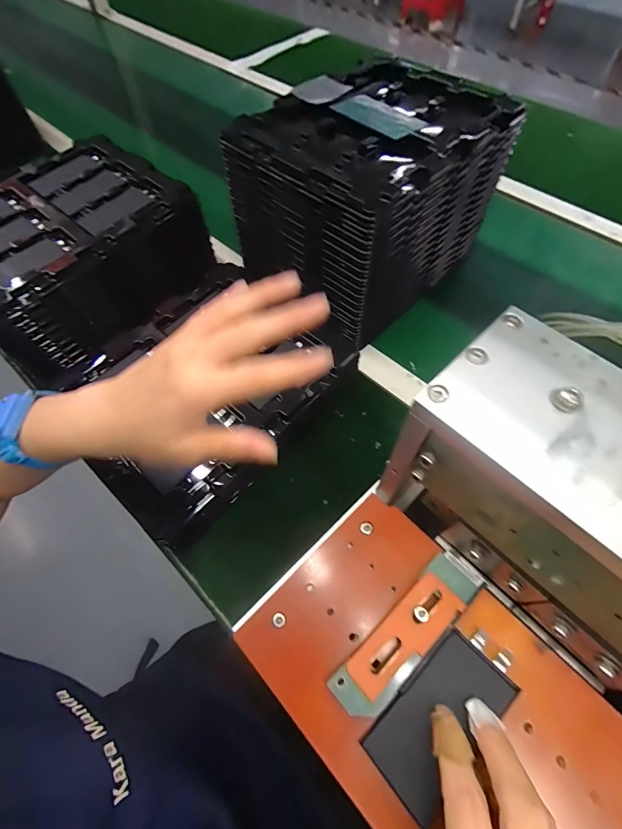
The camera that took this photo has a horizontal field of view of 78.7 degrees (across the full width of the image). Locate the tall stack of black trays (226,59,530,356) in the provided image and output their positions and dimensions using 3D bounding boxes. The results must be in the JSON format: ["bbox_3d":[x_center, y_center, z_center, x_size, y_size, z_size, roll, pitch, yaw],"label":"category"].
[{"bbox_3d":[0.070,-0.273,0.475,0.267,0.168,0.214,-41,68,-18],"label":"tall stack of black trays"}]

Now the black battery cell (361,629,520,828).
[{"bbox_3d":[0.073,0.171,0.214,0.084,0.013,0.043,-40,67,-17],"label":"black battery cell"}]

